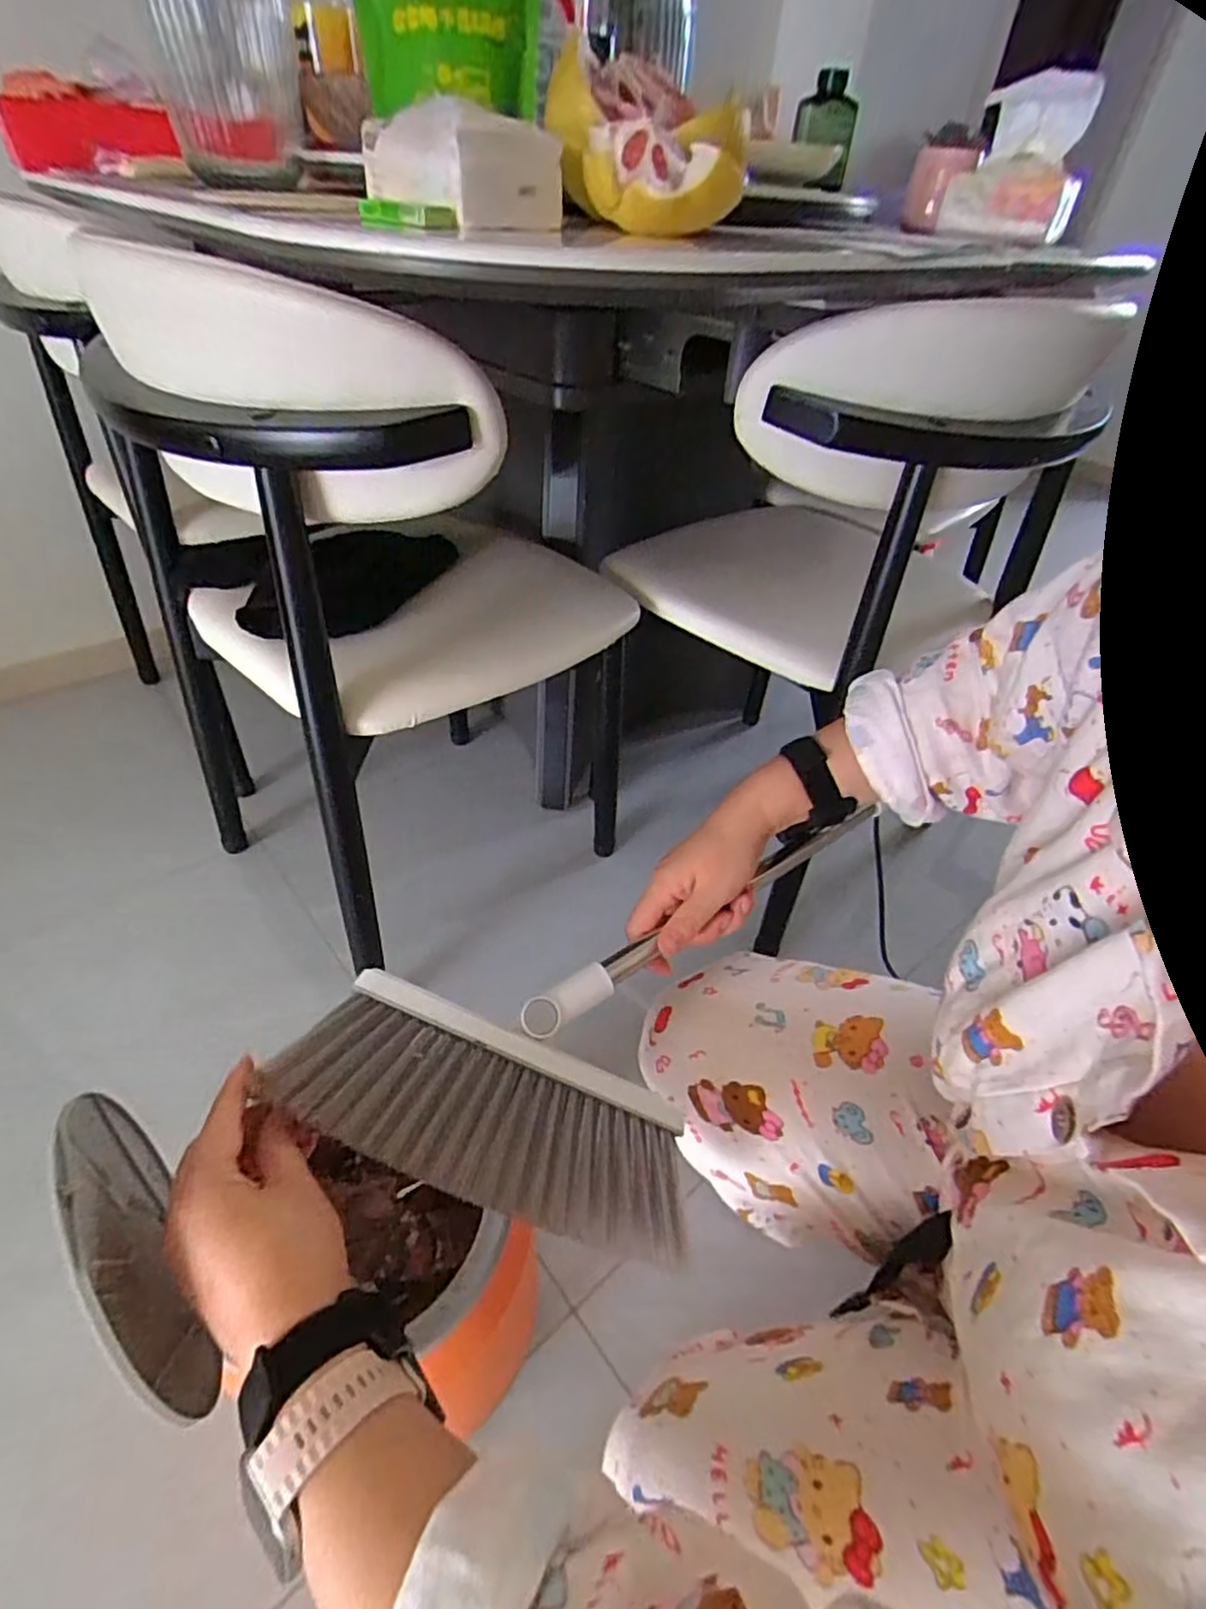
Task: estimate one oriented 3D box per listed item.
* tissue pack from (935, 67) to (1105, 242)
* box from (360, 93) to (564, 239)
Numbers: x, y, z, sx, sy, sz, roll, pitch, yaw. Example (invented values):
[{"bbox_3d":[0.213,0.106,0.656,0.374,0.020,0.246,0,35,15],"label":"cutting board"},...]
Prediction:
[{"bbox_3d":[0.446,-0.681,0.724,0.128,0.121,0.090,22,40,20],"label":"tissue pack"},{"bbox_3d":[-0.100,-0.443,0.477,0.091,0.062,0.128,-24,47,-34],"label":"box"}]

